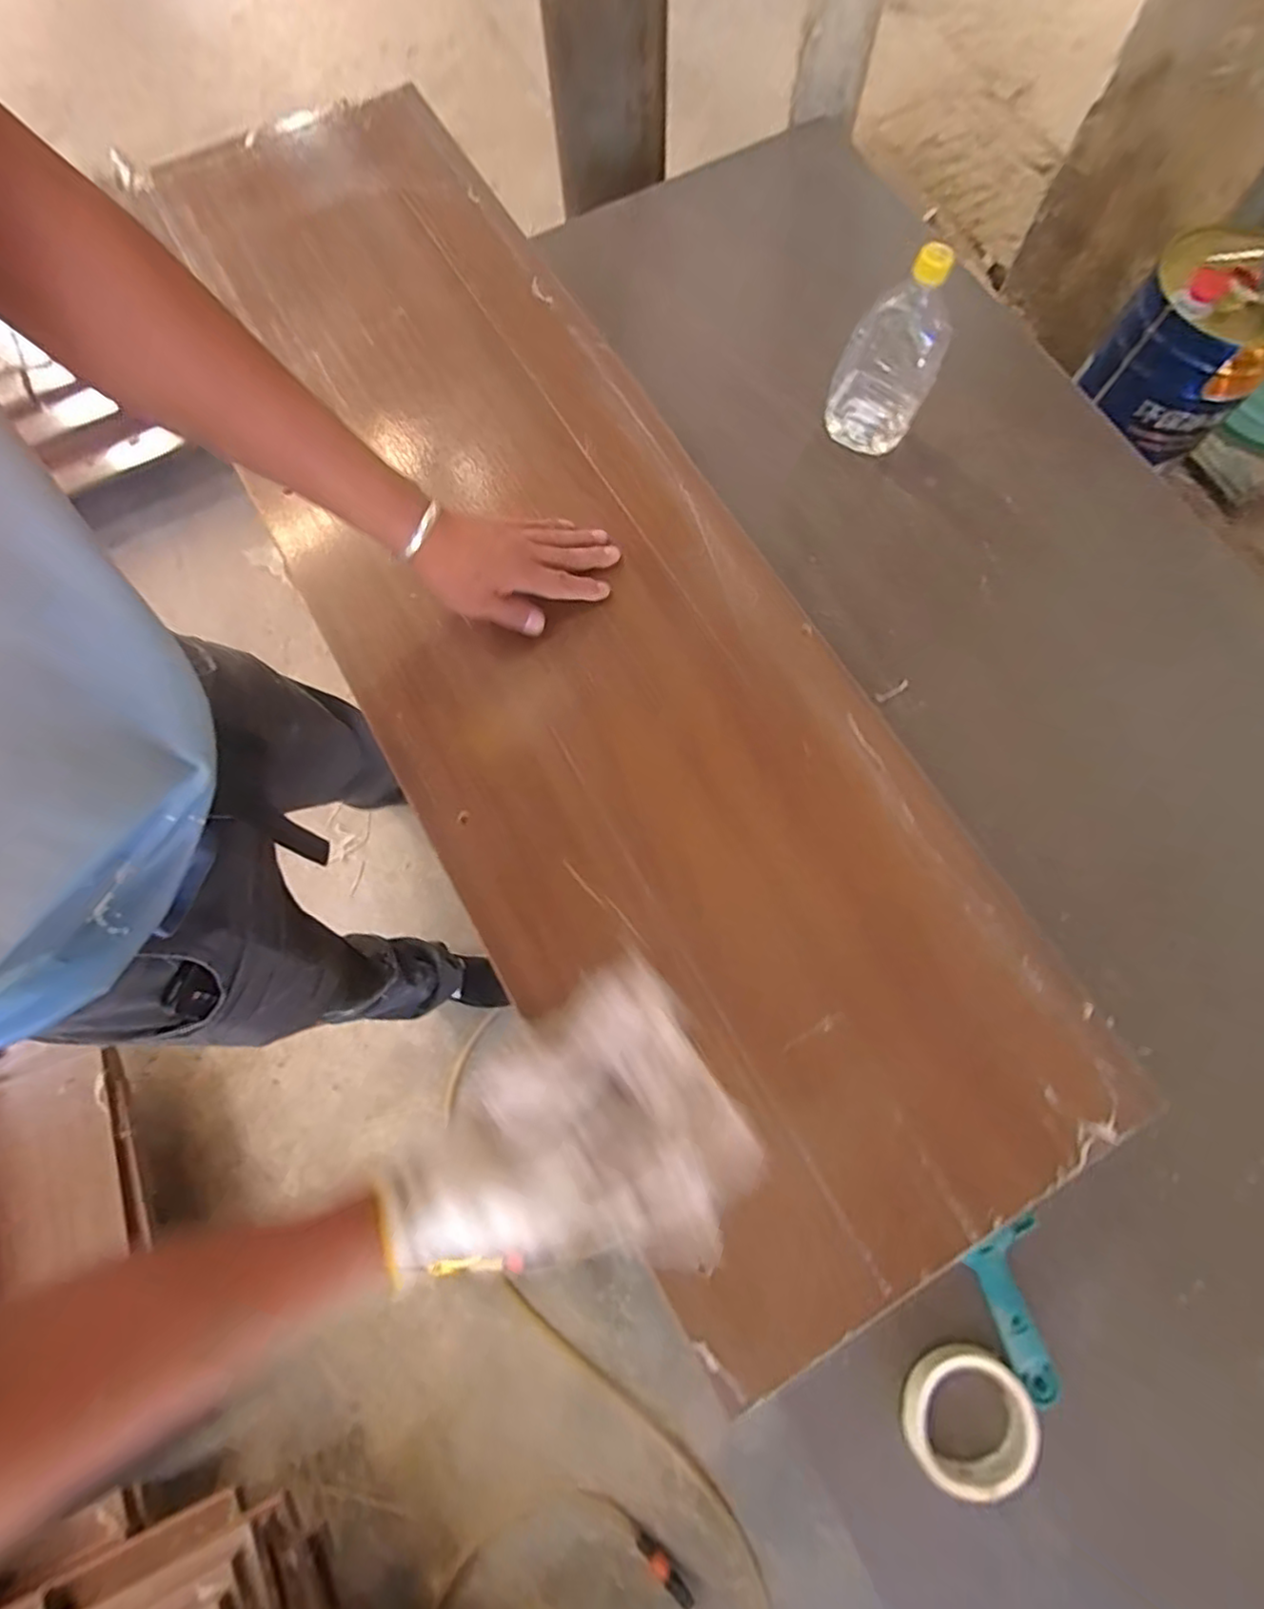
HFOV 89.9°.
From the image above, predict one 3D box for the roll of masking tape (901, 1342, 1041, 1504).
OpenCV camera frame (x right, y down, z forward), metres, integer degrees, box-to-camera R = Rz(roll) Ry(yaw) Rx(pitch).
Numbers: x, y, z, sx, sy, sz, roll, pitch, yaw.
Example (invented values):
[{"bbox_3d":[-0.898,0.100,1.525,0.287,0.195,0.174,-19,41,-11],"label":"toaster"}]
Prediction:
[{"bbox_3d":[0.261,0.477,0.490,0.097,0.019,0.090,0,76,2],"label":"roll of masking tape"}]

